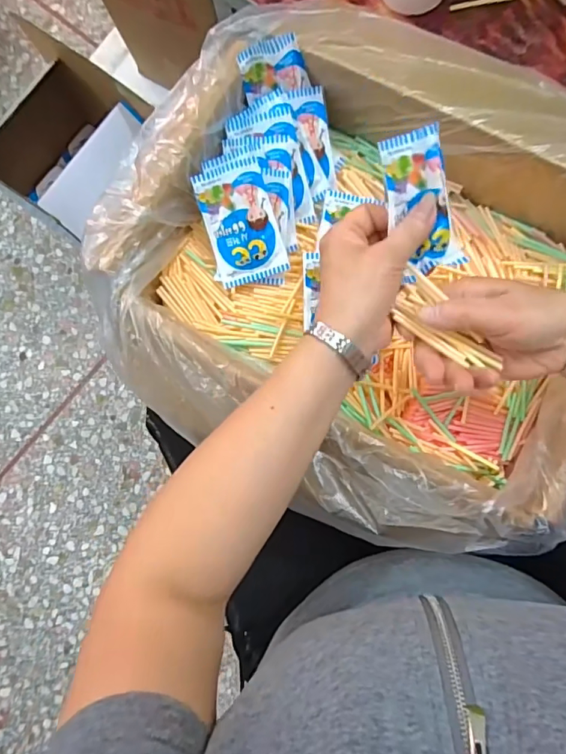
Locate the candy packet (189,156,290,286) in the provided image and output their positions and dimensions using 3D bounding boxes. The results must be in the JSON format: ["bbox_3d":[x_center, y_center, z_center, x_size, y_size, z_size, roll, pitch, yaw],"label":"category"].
[{"bbox_3d":[-0.039,-0.144,0.448,0.064,0.015,0.105,-16,105,4],"label":"candy packet"}]

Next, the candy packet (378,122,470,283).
[{"bbox_3d":[0.099,-0.123,0.343,0.045,0.015,0.098,-21,108,0],"label":"candy packet"}]

